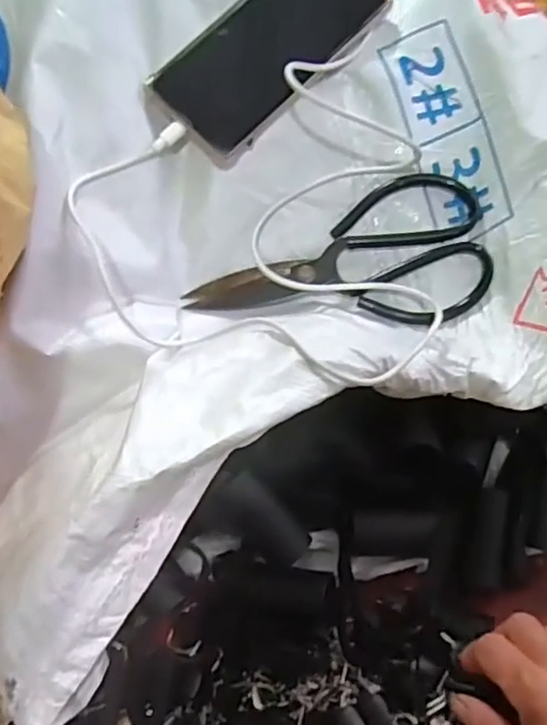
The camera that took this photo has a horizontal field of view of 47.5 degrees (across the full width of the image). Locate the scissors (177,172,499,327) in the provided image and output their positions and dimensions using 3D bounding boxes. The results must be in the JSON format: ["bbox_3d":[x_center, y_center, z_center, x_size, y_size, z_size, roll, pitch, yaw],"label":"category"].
[{"bbox_3d":[0.044,-0.079,0.422,0.198,0.016,0.099,3,85,4],"label":"scissors"}]

